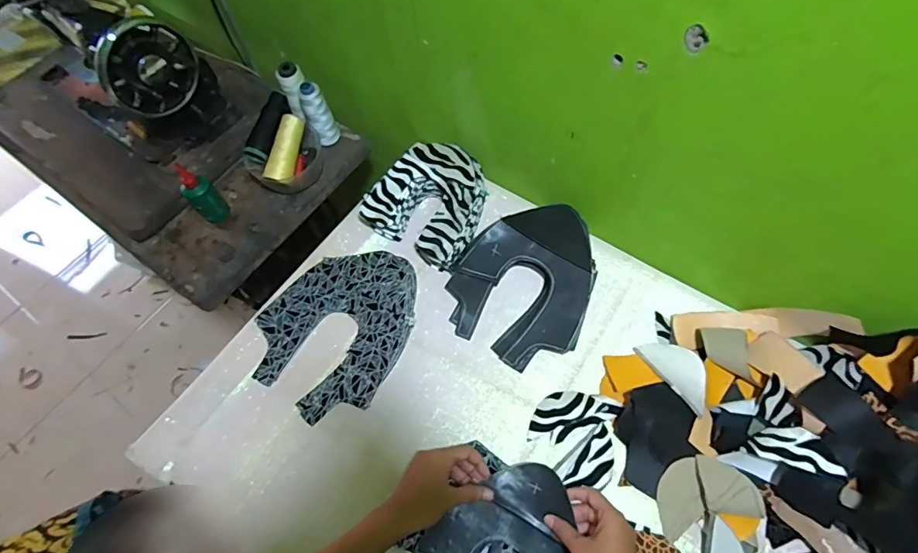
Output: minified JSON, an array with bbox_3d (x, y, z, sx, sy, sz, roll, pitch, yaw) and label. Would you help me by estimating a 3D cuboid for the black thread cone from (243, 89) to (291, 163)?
[{"bbox_3d":[-0.307,-0.241,0.760,0.043,0.032,0.121,12,65,10],"label":"black thread cone"}]

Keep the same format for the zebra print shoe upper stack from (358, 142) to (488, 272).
[{"bbox_3d":[-0.043,-0.116,0.713,0.167,0.082,0.160,27,68,16],"label":"zebra print shoe upper stack"}]

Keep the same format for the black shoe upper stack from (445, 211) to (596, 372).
[{"bbox_3d":[0.097,0.001,0.655,0.193,0.061,0.230,30,69,17],"label":"black shoe upper stack"}]

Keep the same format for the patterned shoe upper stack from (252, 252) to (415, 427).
[{"bbox_3d":[-0.161,0.067,0.651,0.184,0.048,0.239,33,70,18],"label":"patterned shoe upper stack"}]

